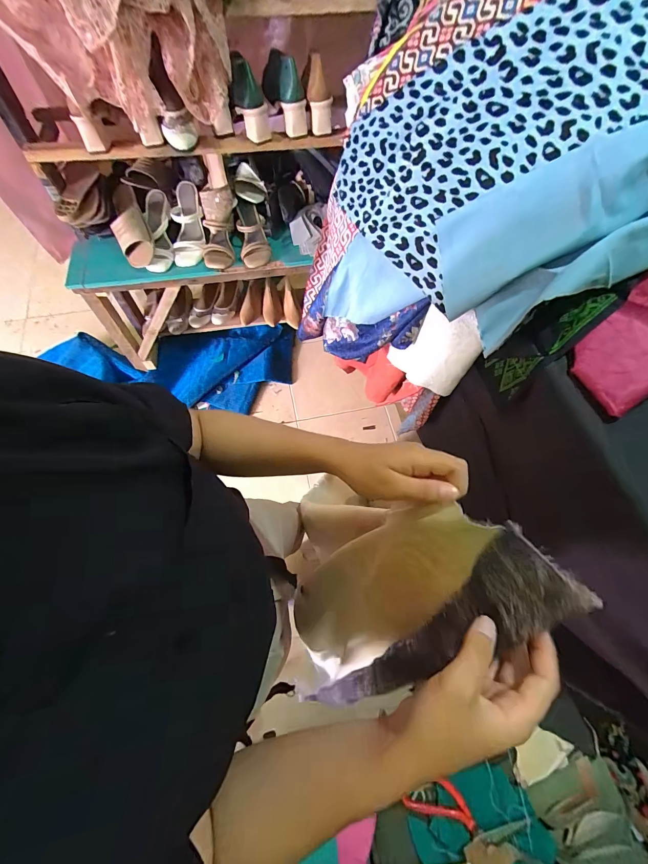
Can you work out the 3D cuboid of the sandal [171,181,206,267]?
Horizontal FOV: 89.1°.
[{"bbox_3d":[-0.388,-0.596,0.944,0.088,0.079,0.221,-1,94,-2],"label":"sandal"}]

